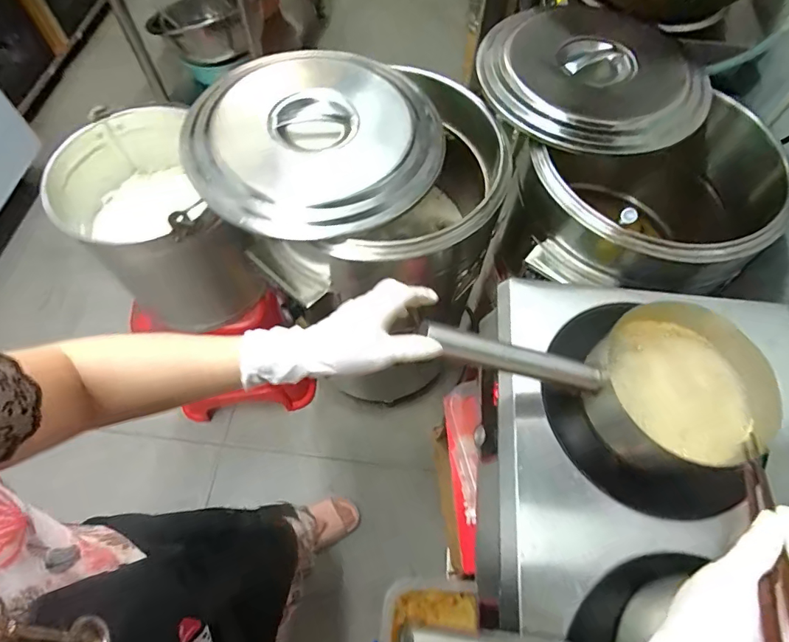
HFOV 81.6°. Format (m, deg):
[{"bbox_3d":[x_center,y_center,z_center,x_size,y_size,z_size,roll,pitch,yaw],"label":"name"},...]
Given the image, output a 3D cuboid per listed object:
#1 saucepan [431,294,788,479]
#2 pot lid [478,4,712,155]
[{"bbox_3d":[0.241,0.066,0.557,0.381,0.098,0.172,13,62,-10],"label":"saucepan"},{"bbox_3d":[0.370,-0.451,0.856,0.396,0.094,0.401,1,63,-1],"label":"pot lid"}]

